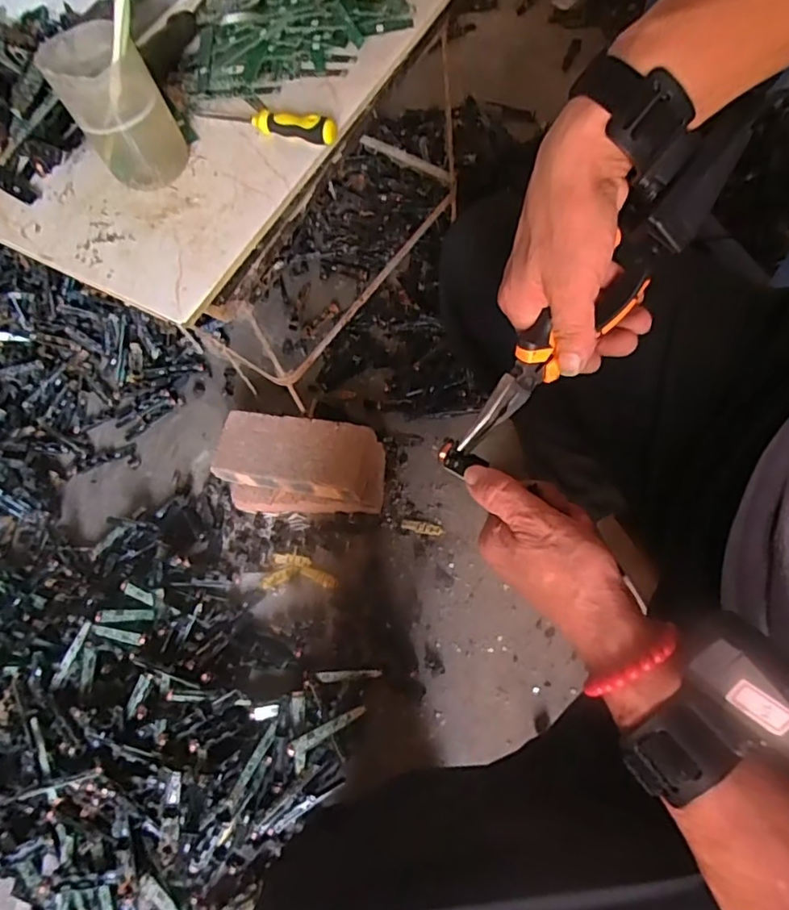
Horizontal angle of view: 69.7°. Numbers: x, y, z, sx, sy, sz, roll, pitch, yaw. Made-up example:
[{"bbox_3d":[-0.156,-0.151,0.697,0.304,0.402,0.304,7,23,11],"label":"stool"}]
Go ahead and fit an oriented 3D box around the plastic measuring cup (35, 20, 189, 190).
[{"bbox_3d":[-0.244,-0.309,0.501,0.080,0.114,0.087,-3,65,8],"label":"plastic measuring cup"}]

